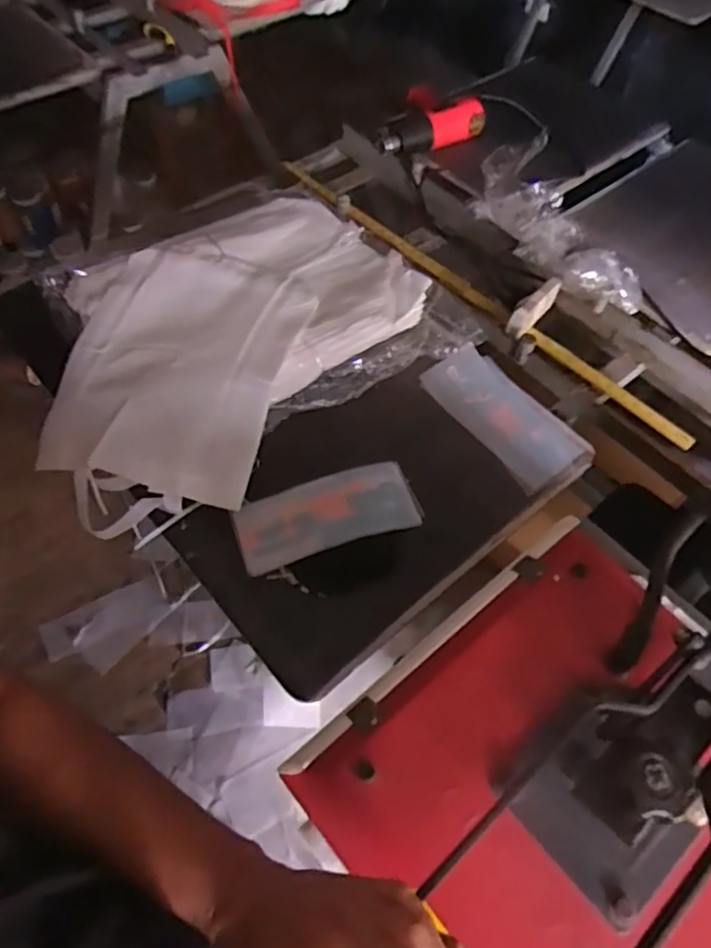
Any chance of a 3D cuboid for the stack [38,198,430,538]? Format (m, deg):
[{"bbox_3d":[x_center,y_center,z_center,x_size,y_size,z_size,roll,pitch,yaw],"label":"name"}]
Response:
[{"bbox_3d":[-0.205,-0.204,0.962,0.416,0.092,0.625,33,61,17],"label":"stack"}]

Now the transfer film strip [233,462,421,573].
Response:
[{"bbox_3d":[-0.038,0.053,0.854,0.240,0.015,0.104,-17,59,-14],"label":"transfer film strip"}]

